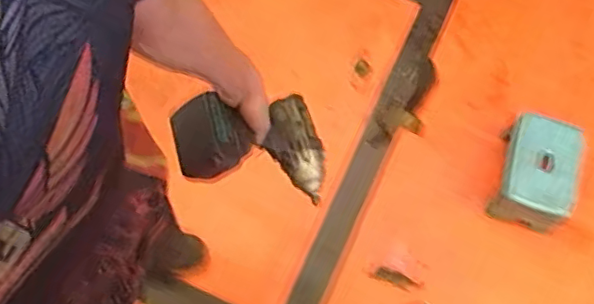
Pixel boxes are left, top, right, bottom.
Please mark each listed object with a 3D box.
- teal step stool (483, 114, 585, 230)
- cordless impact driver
[{"bbox_3d":[0.660,0.058,1.558,0.185,0.147,0.269,18,68,4],"label":"teal step stool"},{"bbox_3d":[-0.061,-0.009,0.843,0.084,0.243,0.148,-37,66,29],"label":"cordless impact driver"}]

